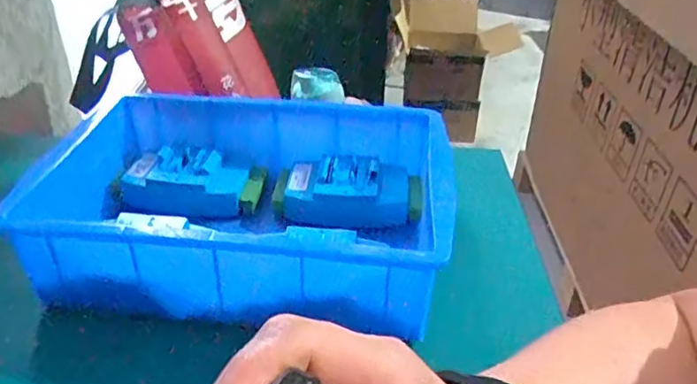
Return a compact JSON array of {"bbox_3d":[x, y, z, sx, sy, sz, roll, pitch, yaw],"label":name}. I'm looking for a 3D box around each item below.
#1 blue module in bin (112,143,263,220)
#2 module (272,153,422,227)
[{"bbox_3d":[-0.137,-0.011,0.502,0.122,0.035,0.052,7,36,8],"label":"blue module in bin"},{"bbox_3d":[-0.001,-0.003,0.504,0.126,0.035,0.061,3,35,2],"label":"module"}]

